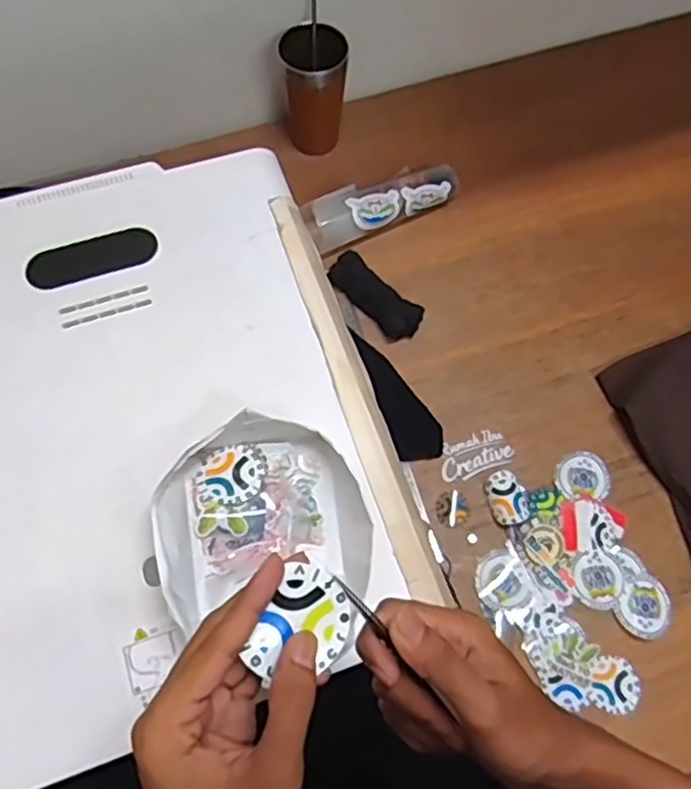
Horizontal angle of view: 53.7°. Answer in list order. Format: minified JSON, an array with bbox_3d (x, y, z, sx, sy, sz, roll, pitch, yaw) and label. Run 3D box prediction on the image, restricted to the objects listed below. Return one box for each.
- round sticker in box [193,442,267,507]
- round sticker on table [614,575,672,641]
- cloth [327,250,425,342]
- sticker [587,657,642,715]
[{"bbox_3d":[-0.094,0.065,0.559,0.059,0.008,0.051,-27,71,-14],"label":"round sticker in box"},{"bbox_3d":[0.310,0.220,0.703,0.051,0.004,0.062,33,69,11],"label":"round sticker on table"},{"bbox_3d":[0.036,-0.118,0.822,0.051,0.019,0.128,-42,75,-18],"label":"cloth"},{"bbox_3d":[0.268,0.289,0.677,0.051,0.004,0.050,1,67,-3],"label":"sticker"}]

